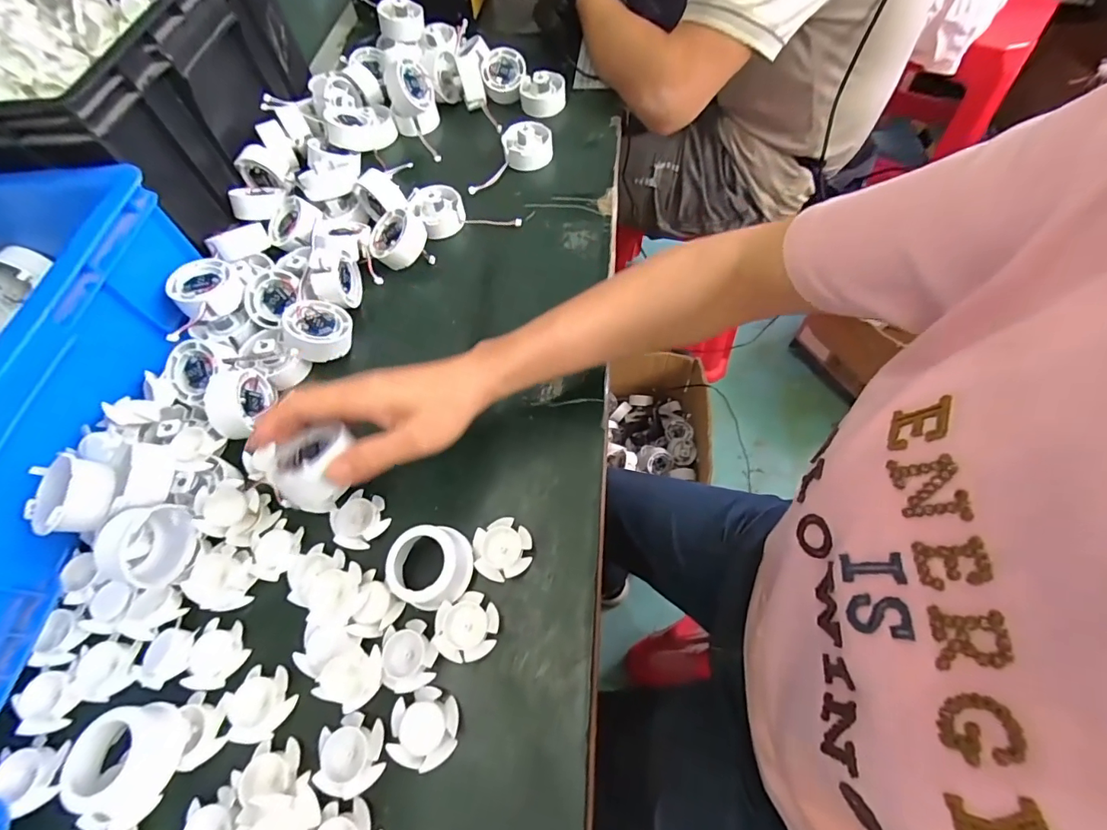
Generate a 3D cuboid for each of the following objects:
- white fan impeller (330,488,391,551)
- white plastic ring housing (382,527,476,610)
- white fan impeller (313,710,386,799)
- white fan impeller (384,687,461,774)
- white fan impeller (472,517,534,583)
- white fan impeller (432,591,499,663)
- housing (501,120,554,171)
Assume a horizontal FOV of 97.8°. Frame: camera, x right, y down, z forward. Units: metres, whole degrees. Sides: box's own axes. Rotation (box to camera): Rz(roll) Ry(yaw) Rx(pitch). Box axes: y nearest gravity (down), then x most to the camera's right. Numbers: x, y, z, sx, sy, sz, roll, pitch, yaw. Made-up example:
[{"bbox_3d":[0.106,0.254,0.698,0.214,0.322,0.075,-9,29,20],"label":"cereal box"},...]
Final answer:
[{"bbox_3d":[-0.142,0.077,0.354,0.039,0.009,0.036,-2,61,3],"label":"white fan impeller"},{"bbox_3d":[-0.082,0.100,0.323,0.052,0.027,0.053,-2,61,3],"label":"white plastic ring housing"},{"bbox_3d":[-0.120,0.200,0.287,0.037,0.011,0.039,-2,61,3],"label":"white fan impeller"},{"bbox_3d":[-0.076,0.187,0.289,0.038,0.015,0.040,-2,61,3],"label":"white fan impeller"},{"bbox_3d":[-0.035,0.094,0.336,0.040,0.013,0.039,-2,61,3],"label":"white fan impeller"},{"bbox_3d":[-0.056,0.137,0.313,0.040,0.009,0.040,0,61,4],"label":"white fan impeller"},{"bbox_3d":[-0.029,-0.306,0.547,0.055,0.033,0.055,-7,61,0],"label":"housing"}]

